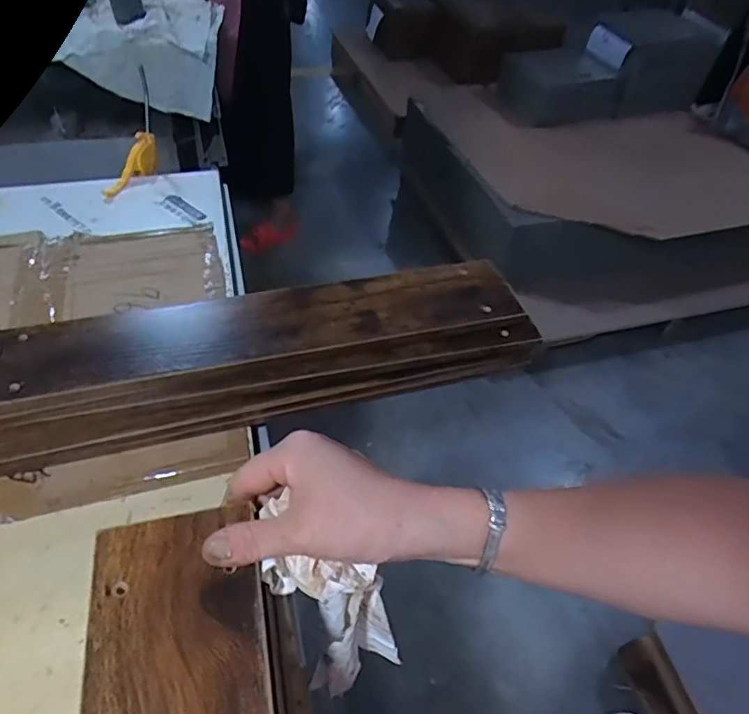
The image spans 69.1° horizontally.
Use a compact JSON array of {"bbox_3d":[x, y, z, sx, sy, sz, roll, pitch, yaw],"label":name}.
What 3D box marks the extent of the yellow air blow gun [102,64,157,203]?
[{"bbox_3d":[-0.355,-0.323,0.820,0.031,0.061,0.207,13,84,7],"label":"yellow air blow gun"}]

